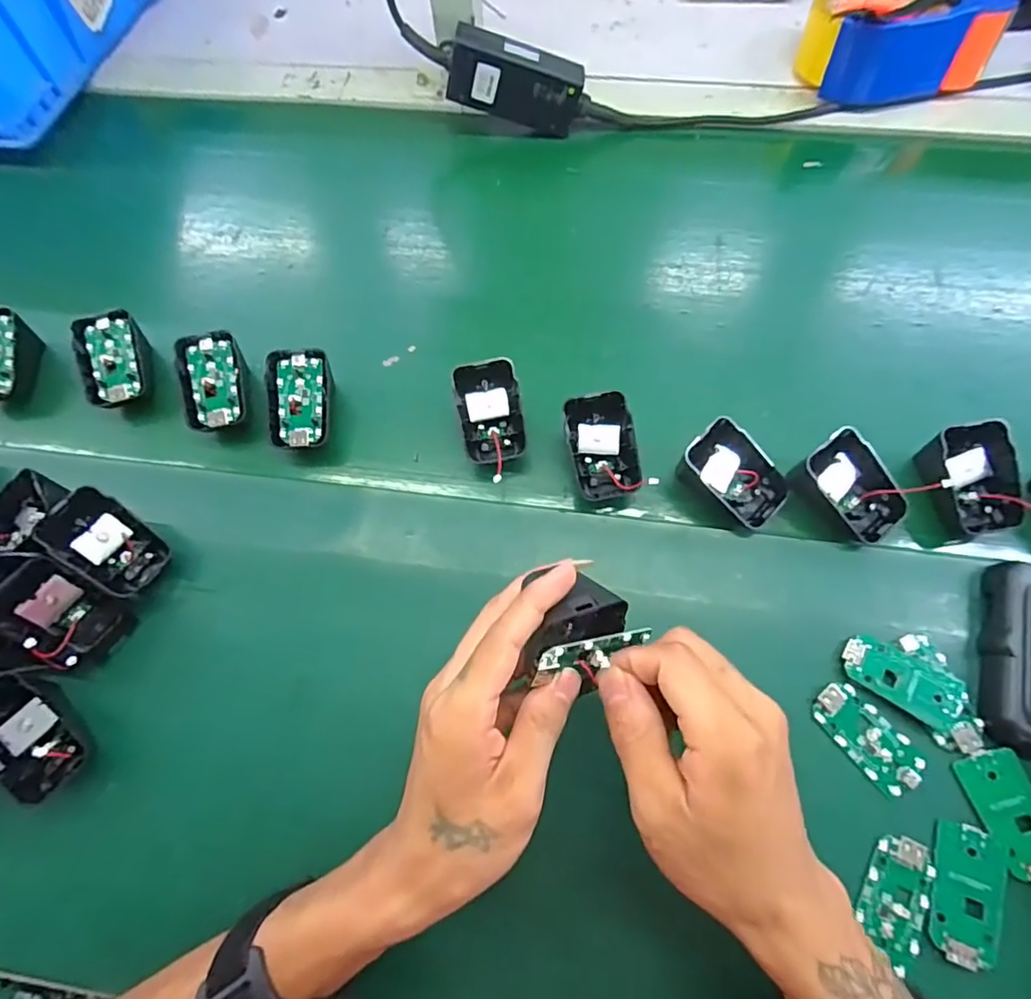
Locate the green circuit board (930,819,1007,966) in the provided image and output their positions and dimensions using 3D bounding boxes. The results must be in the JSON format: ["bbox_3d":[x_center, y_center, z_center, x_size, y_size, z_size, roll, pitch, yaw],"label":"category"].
[{"bbox_3d":[0.234,0.204,0.294,0.031,0.005,0.062,19,69,10],"label":"green circuit board"}]

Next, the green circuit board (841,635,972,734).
[{"bbox_3d":[0.224,0.105,0.330,0.065,0.006,0.032,27,70,13],"label":"green circuit board"}]

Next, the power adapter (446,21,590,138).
[{"bbox_3d":[0.003,-0.363,0.500,0.121,0.050,0.030,10,66,-14],"label":"power adapter"}]

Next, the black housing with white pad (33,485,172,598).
[{"bbox_3d":[-0.255,0.027,0.356,0.067,0.020,0.044,39,68,-17],"label":"black housing with white pad"}]

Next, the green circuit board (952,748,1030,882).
[{"bbox_3d":[0.266,0.169,0.304,0.032,0.006,0.063,-15,67,-4],"label":"green circuit board"}]

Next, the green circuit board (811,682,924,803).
[{"bbox_3d":[0.199,0.134,0.322,0.032,0.005,0.062,-37,70,-13],"label":"green circuit board"}]

